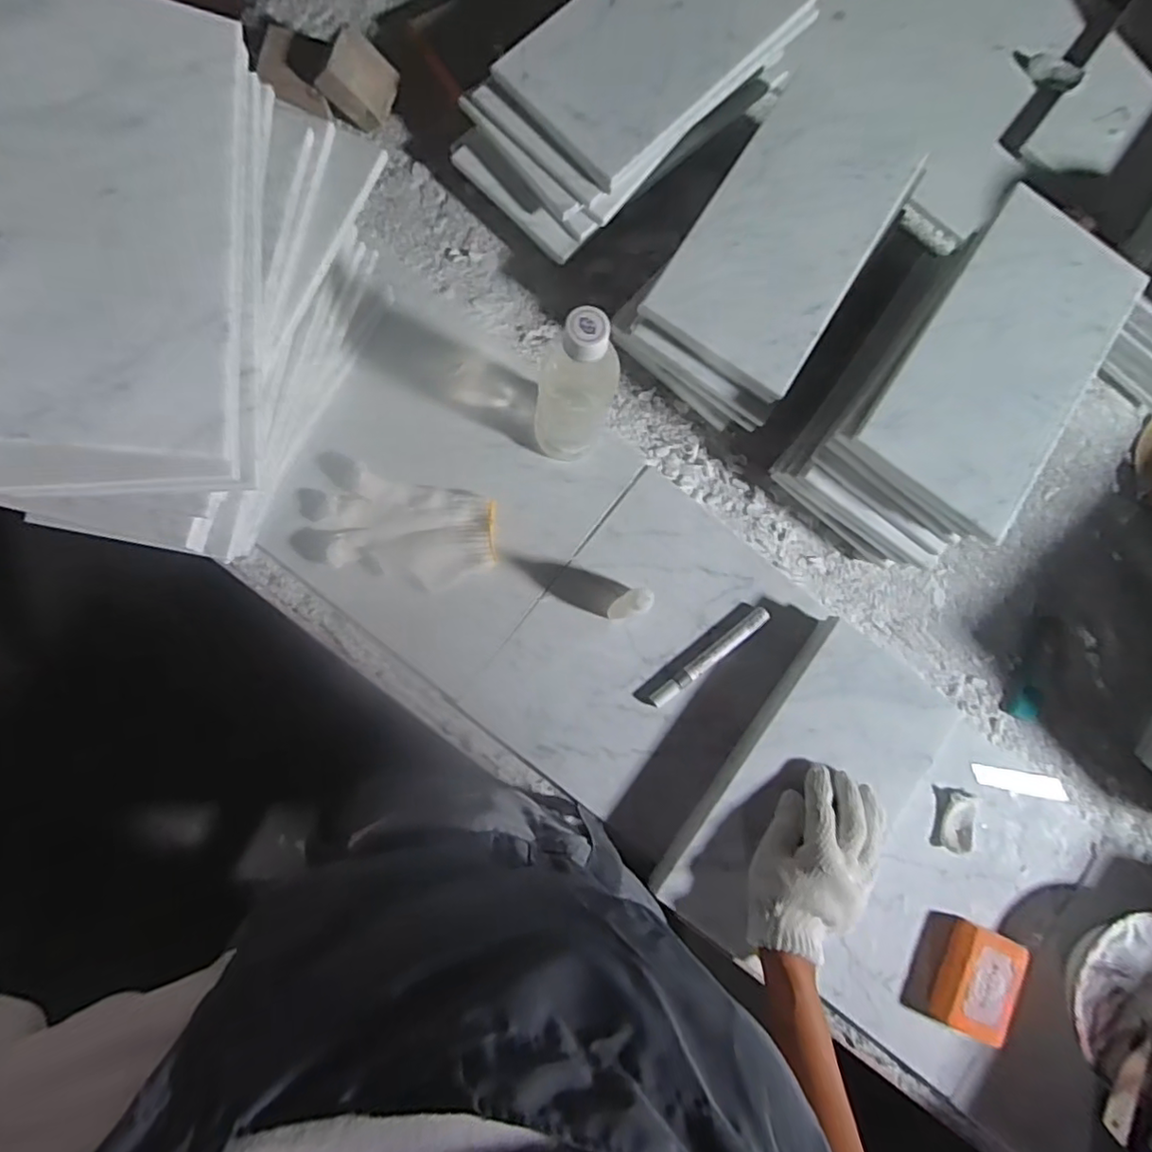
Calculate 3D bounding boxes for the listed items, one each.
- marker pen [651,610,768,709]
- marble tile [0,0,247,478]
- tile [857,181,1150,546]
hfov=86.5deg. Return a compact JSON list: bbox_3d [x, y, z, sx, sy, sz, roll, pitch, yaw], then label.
[{"bbox_3d":[0.131,0.079,0.595,0.142,0.016,0.017,-37,87,-8],"label":"marker pen"},{"bbox_3d":[-0.294,-0.225,0.376,0.150,0.017,0.315,0,82,-21],"label":"marble tile"},{"bbox_3d":[0.379,-0.191,0.533,0.154,0.018,0.289,39,80,-7],"label":"tile"}]

